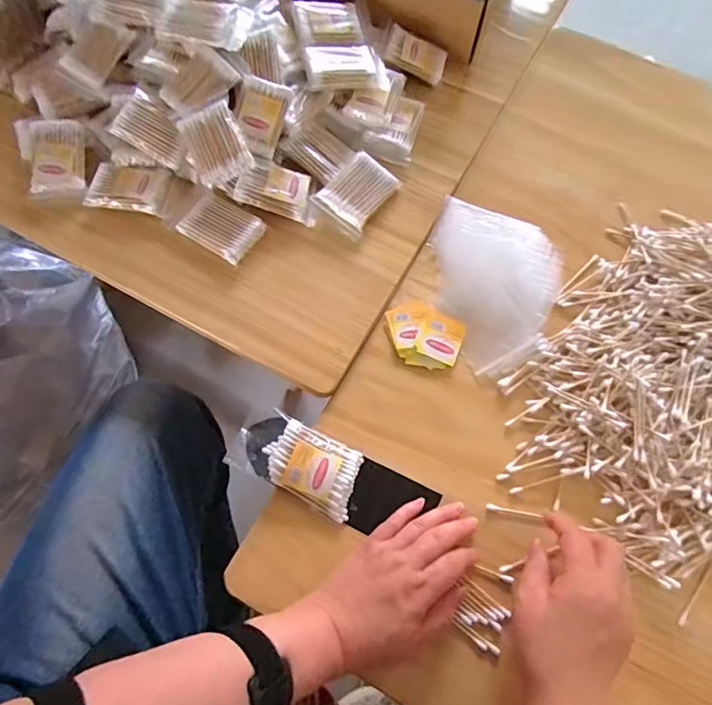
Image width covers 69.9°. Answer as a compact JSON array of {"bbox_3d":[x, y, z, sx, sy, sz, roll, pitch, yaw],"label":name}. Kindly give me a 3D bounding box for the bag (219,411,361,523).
[{"bbox_3d":[-0.051,0.095,0.451,0.115,0.014,0.060,26,71,7],"label":"bag"}]

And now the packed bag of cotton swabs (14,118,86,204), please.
[{"bbox_3d":[-0.327,-0.208,0.549,0.068,0.028,0.094,-9,70,-5],"label":"packed bag of cotton swabs"}]

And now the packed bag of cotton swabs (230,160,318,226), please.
[{"bbox_3d":[-0.081,-0.171,0.535,0.084,0.013,0.050,19,91,-13],"label":"packed bag of cotton swabs"}]

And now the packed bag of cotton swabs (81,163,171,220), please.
[{"bbox_3d":[-0.240,-0.177,0.540,0.085,0.011,0.055,11,69,2],"label":"packed bag of cotton swabs"}]

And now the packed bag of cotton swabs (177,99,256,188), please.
[{"bbox_3d":[-0.143,-0.212,0.521,0.058,0.011,0.077,-29,88,11],"label":"packed bag of cotton swabs"}]

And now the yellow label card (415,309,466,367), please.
[{"bbox_3d":[0.084,-0.015,0.505,0.042,0.004,0.048,22,70,3],"label":"yellow label card"}]

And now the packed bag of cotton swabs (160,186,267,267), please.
[{"bbox_3d":[-0.146,-0.137,0.528,0.094,0.014,0.059,31,71,9],"label":"packed bag of cotton swabs"}]

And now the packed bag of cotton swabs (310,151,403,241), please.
[{"bbox_3d":[0.002,-0.170,0.545,0.059,0.016,0.084,39,73,12],"label":"packed bag of cotton swabs"}]

